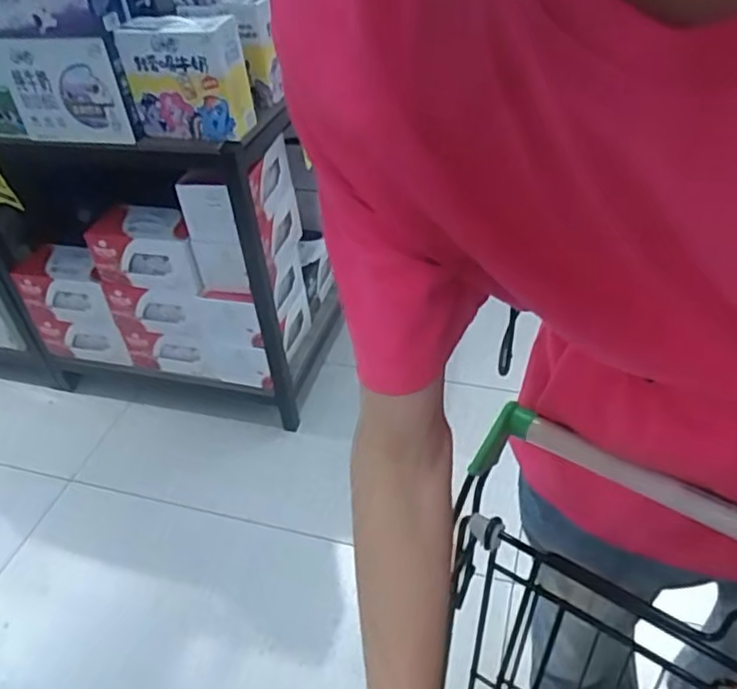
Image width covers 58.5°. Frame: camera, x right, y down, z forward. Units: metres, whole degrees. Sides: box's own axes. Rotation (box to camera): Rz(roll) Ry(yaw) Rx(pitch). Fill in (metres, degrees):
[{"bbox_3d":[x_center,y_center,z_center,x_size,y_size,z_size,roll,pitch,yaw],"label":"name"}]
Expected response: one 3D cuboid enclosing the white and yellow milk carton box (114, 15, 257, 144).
[{"bbox_3d":[-0.351,-0.517,1.285,0.211,0.209,0.089,6,42,12],"label":"white and yellow milk carton box"}]

